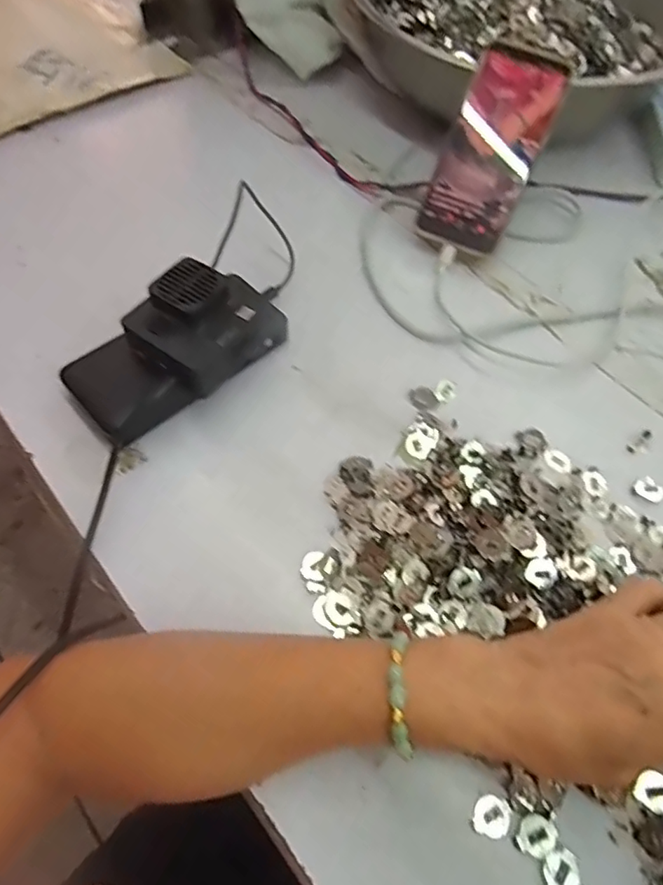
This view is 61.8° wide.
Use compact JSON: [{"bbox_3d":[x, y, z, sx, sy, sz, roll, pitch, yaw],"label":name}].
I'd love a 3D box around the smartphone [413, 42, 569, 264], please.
[{"bbox_3d":[0.130,-0.238,0.452,0.071,0.008,0.156,25,99,5],"label":"smartphone"}]

